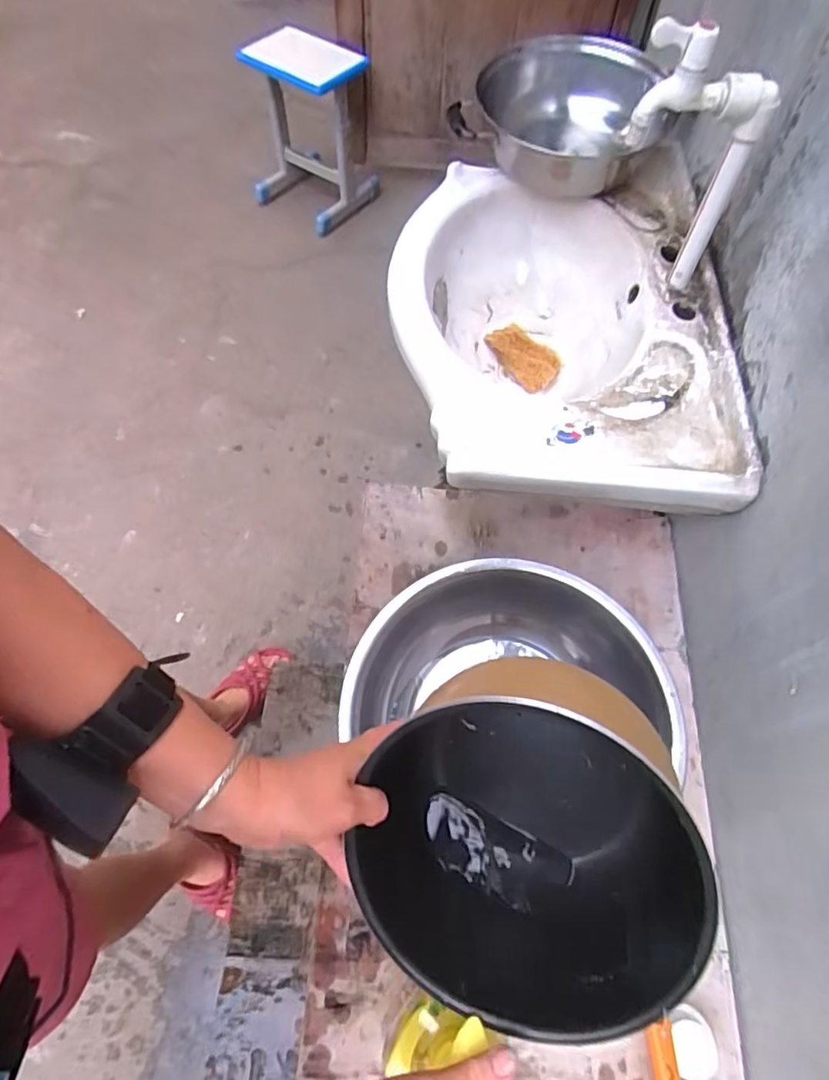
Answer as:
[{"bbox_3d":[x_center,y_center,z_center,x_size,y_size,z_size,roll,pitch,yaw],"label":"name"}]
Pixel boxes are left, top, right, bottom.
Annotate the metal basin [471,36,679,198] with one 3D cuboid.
[{"bbox_3d":[0.215,-0.589,0.808,0.255,0.108,0.260,14,62,6],"label":"metal basin"}]

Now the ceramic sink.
[{"bbox_3d":[0.169,-0.276,0.771,0.380,0.159,0.544,2,61,-1],"label":"ceramic sink"}]

